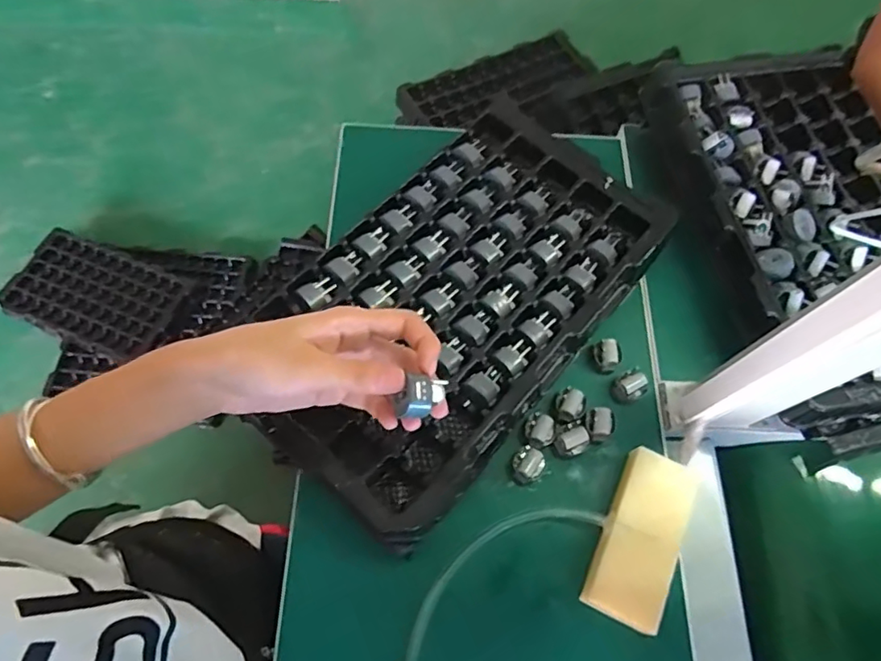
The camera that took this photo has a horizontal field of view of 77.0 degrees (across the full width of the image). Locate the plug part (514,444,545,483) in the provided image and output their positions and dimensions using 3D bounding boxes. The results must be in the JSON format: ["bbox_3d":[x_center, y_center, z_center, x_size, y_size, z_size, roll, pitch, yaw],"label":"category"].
[{"bbox_3d":[0.068,0.103,0.429,0.026,0.018,0.024,-38,73,-18],"label":"plug part"}]

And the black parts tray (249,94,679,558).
[{"bbox_3d":[0.015,-0.028,0.447,0.197,0.037,0.349,38,70,14],"label":"black parts tray"}]

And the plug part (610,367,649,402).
[{"bbox_3d":[0.156,0.046,0.457,0.023,0.021,0.022,-26,69,-14],"label":"plug part"}]

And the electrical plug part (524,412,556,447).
[{"bbox_3d":[0.078,0.080,0.435,0.025,0.021,0.023,28,67,10],"label":"electrical plug part"}]

